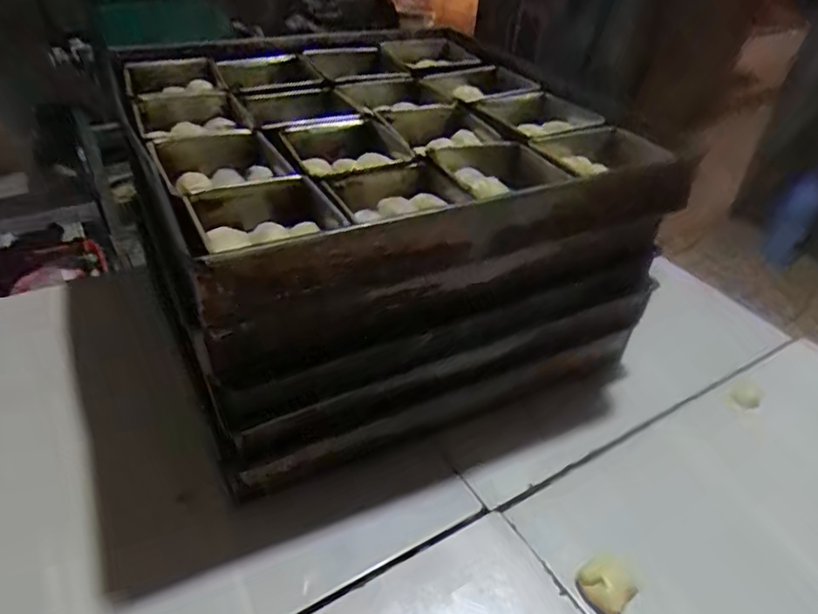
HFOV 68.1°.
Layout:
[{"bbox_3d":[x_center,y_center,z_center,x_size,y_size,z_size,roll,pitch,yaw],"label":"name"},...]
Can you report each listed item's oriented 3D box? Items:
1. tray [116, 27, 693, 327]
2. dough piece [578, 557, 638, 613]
[{"bbox_3d":[-0.033,-0.188,0.621,0.439,0.070,0.484,-16,43,-23],"label":"tray"},{"bbox_3d":[0.157,0.220,0.480,0.034,0.018,0.038,-25,45,-29],"label":"dough piece"}]

